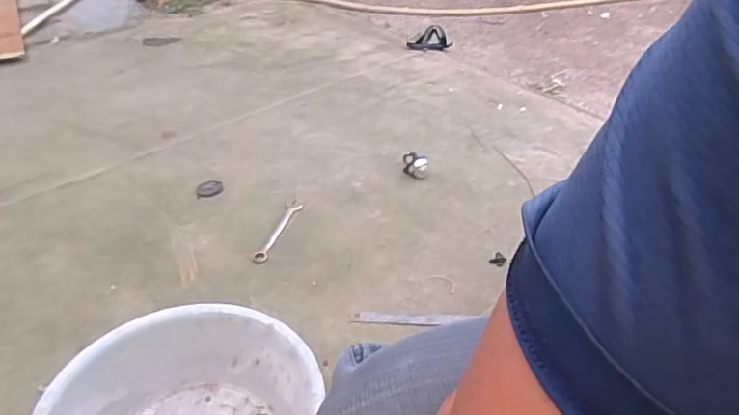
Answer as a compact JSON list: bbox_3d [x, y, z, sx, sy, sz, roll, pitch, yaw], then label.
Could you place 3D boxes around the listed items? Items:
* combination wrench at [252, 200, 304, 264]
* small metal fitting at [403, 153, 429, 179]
[{"bbox_3d":[-0.177,0.046,1.141,0.032,0.007,0.163,16,54,20],"label":"combination wrench"},{"bbox_3d":[0.103,-0.093,1.318,0.054,0.029,0.069,-1,38,-1],"label":"small metal fitting"}]

